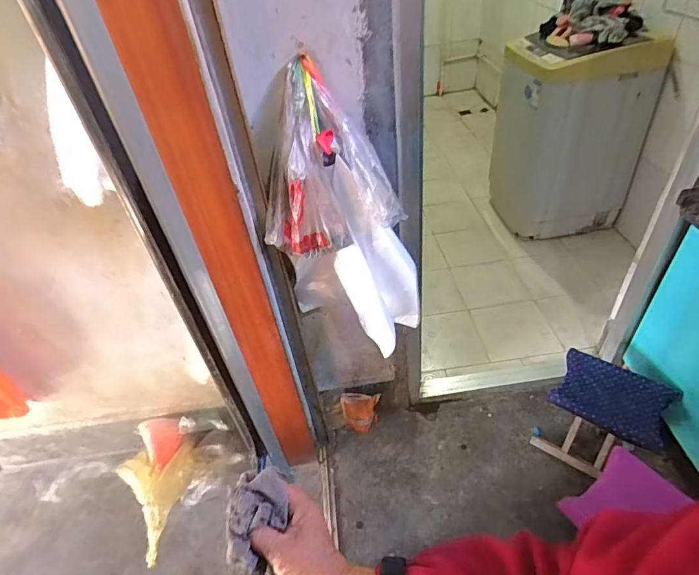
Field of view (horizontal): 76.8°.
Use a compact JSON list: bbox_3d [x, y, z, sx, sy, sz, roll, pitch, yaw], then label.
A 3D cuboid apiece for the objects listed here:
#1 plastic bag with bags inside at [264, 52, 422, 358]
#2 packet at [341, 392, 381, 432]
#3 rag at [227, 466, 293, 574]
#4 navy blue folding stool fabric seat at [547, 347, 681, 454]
[{"bbox_3d":[-0.005,-0.132,0.935,0.297,0.542,0.170,3,42,12],"label":"plastic bag with bags inside"},{"bbox_3d":[0.044,0.417,1.479,0.128,0.167,0.052,-12,41,-5],"label":"packet"},{"bbox_3d":[-0.073,0.272,0.428,0.060,0.059,0.178,-17,74,-11],"label":"rag"},{"bbox_3d":[0.760,0.311,1.275,0.297,0.060,0.211,20,48,28],"label":"navy blue folding stool fabric seat"}]

